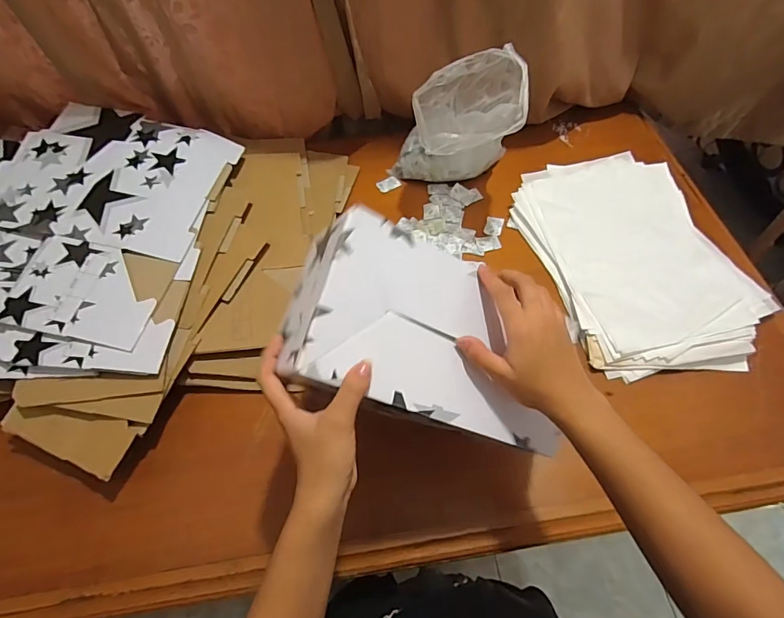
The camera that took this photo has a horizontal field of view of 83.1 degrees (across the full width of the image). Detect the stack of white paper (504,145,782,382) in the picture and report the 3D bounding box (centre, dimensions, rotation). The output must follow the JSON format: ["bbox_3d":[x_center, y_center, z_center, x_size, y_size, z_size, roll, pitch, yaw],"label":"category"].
[{"bbox_3d":[0.383,-0.085,0.710,0.289,0.039,0.409,-13,59,-6],"label":"stack of white paper"}]

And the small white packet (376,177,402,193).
[{"bbox_3d":[-0.006,-0.236,0.836,0.043,0.004,0.031,-26,61,-14],"label":"small white packet"}]

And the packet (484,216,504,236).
[{"bbox_3d":[0.178,-0.144,0.771,0.029,0.004,0.043,14,60,10],"label":"packet"}]

